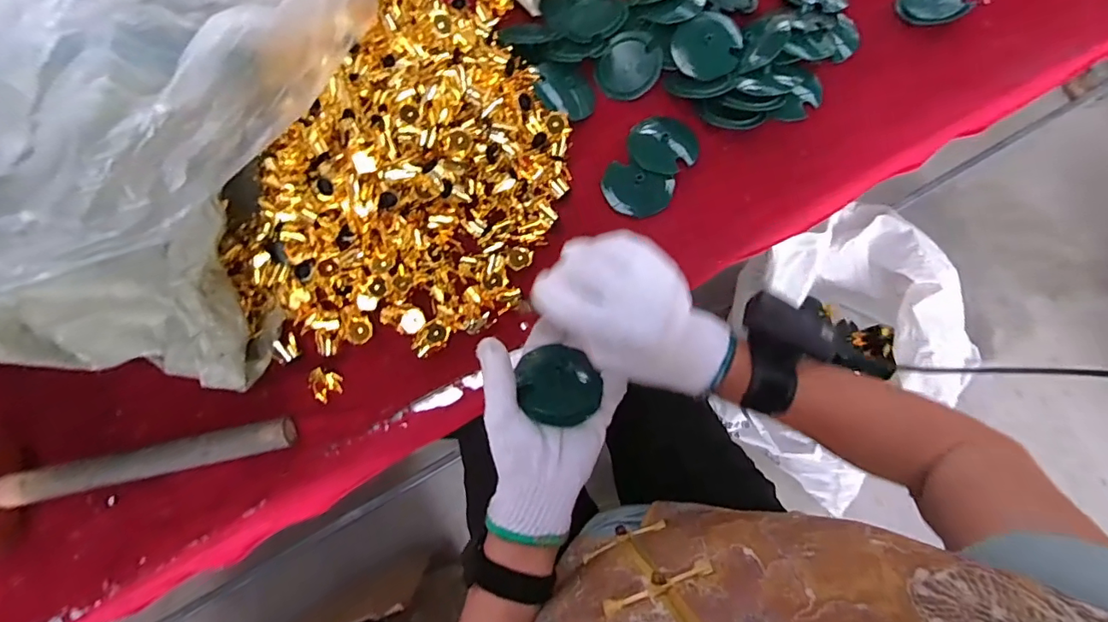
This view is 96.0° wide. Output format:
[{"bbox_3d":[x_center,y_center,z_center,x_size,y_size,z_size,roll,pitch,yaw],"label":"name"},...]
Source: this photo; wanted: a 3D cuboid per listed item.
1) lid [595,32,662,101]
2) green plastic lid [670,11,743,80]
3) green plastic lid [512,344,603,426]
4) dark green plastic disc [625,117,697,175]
[{"bbox_3d":[0.084,-0.278,0.566,0.068,0.008,0.074,0,89,8],"label":"lid"},{"bbox_3d":[0.177,-0.308,0.579,0.074,0.009,0.075,1,93,19],"label":"green plastic lid"},{"bbox_3d":[0.005,0.065,0.442,0.068,0.013,0.066,-16,76,-3],"label":"green plastic lid"},{"bbox_3d":[0.120,-0.182,0.548,0.075,0.015,0.076,0,75,1],"label":"dark green plastic disc"}]

